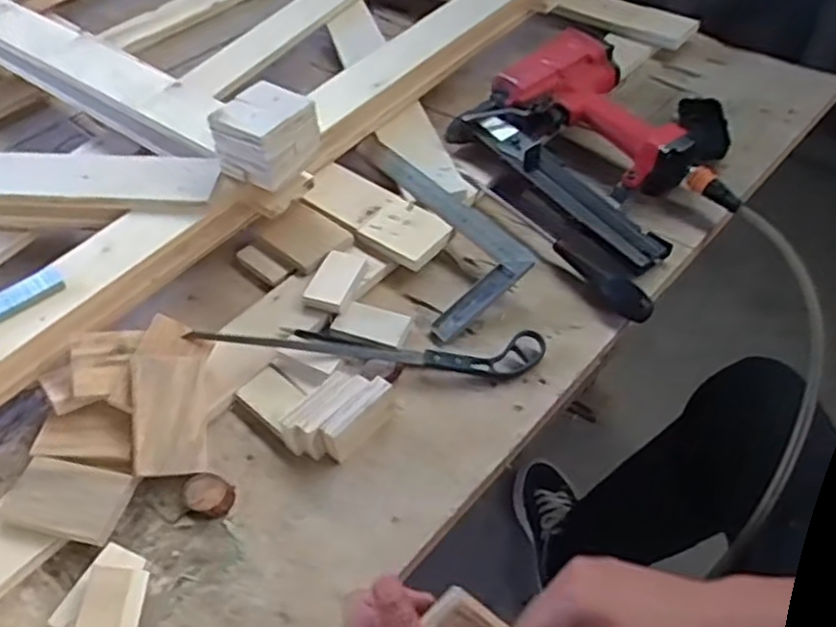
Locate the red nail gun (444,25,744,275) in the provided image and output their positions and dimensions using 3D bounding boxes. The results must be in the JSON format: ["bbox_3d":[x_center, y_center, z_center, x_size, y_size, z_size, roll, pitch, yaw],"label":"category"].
[{"bbox_3d":[0.240,-0.220,0.844,0.288,0.080,0.308,-33,55,-24],"label":"red nail gun"}]

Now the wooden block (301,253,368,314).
[{"bbox_3d":[-0.083,-0.036,0.758,0.048,0.010,0.080,13,50,13],"label":"wooden block"}]

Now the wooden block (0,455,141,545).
[{"bbox_3d":[-0.286,0.151,0.607,0.094,0.009,0.060,13,52,4],"label":"wooden block"}]

